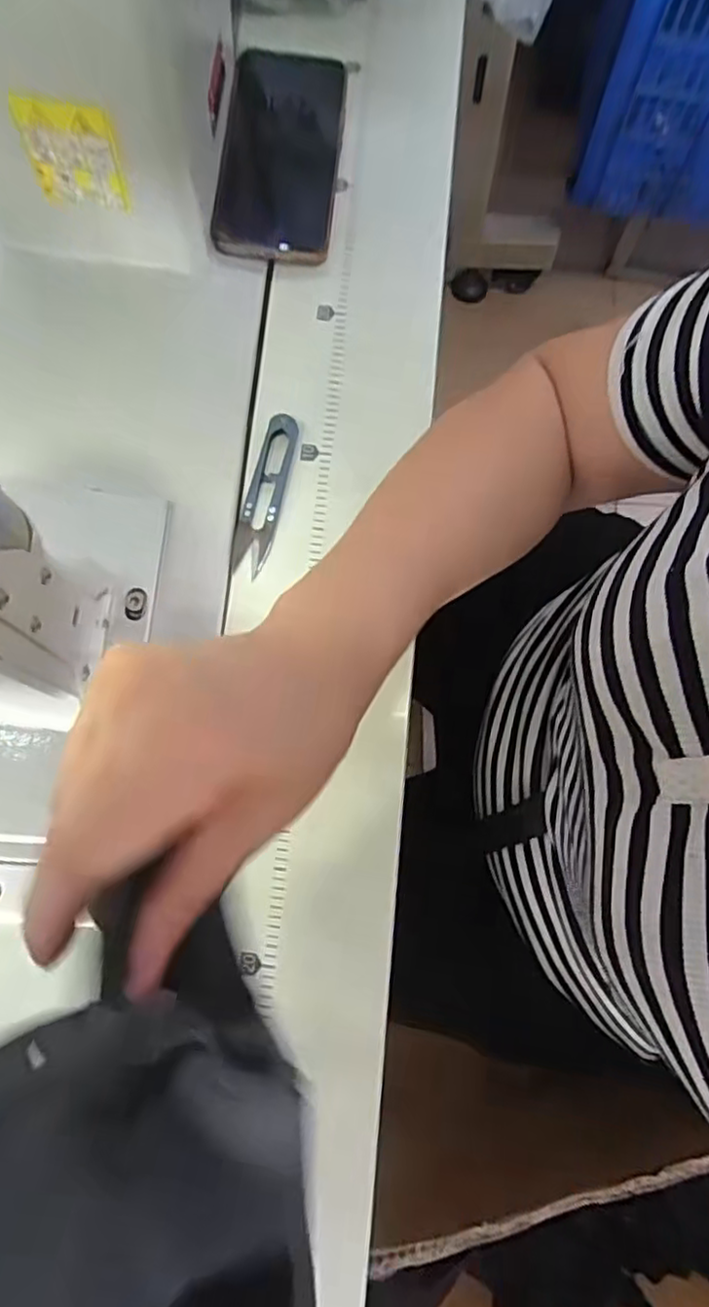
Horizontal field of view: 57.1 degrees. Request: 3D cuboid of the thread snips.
[{"bbox_3d":[-0.055,-0.097,0.394,0.023,0.011,0.098,12,78,4],"label":"thread snips"}]

